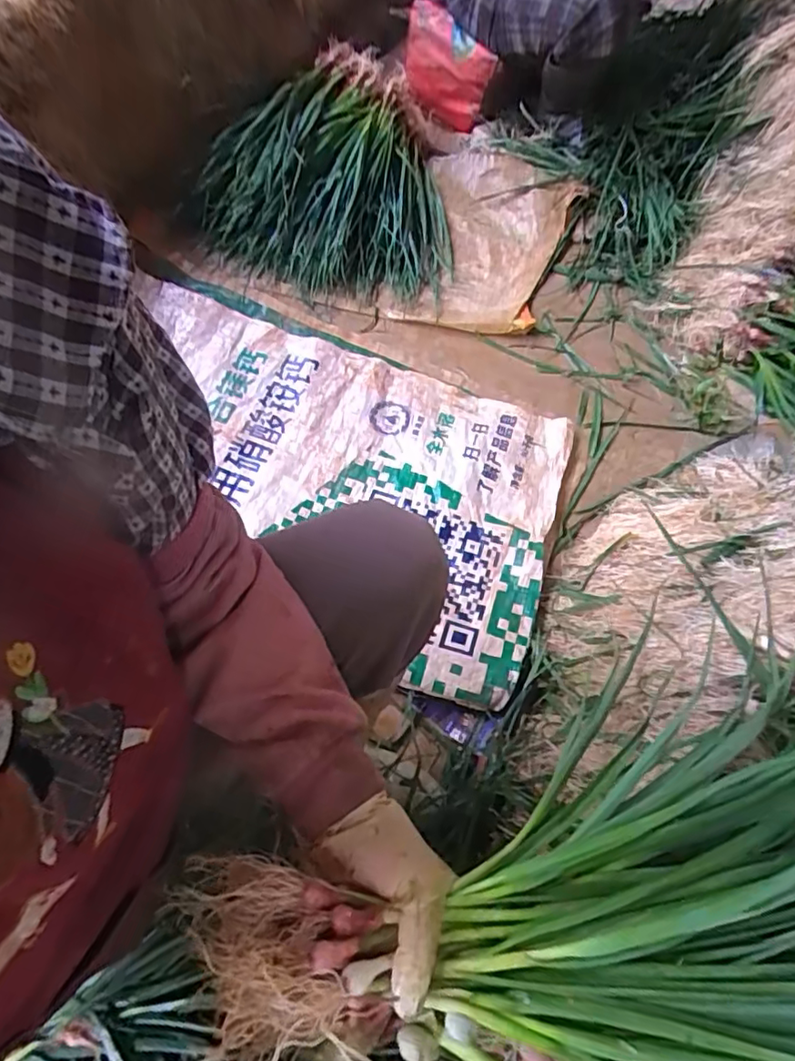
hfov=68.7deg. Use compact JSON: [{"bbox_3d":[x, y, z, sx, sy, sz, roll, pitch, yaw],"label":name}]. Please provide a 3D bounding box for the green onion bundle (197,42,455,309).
[{"bbox_3d":[-0.132,-0.821,1.315,0.509,0.216,0.675,5,61,0],"label":"green onion bundle"}]

